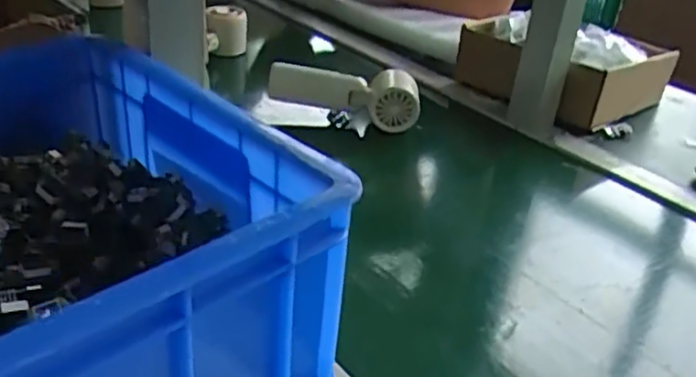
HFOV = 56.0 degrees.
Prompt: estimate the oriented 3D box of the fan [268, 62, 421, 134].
[{"bbox_3d":[-0.005,-0.100,0.723,0.163,0.067,0.033,9,30,6],"label":"fan"}]

